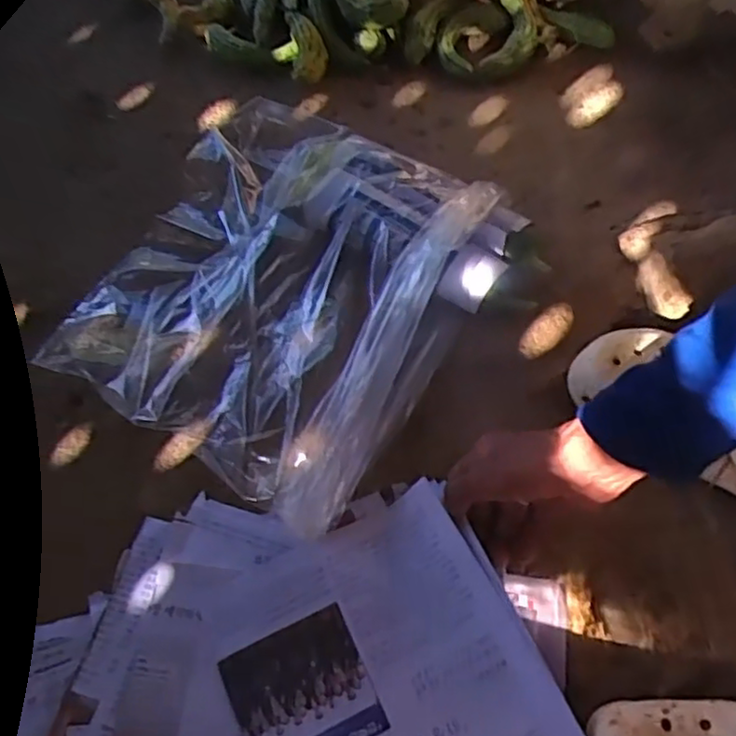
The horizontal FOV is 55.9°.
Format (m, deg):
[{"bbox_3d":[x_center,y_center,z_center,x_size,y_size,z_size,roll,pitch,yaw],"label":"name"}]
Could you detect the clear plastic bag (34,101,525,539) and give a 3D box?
[{"bbox_3d":[-0.075,-0.091,0.612,0.329,0.073,0.353,30,65,15],"label":"clear plastic bag"}]

